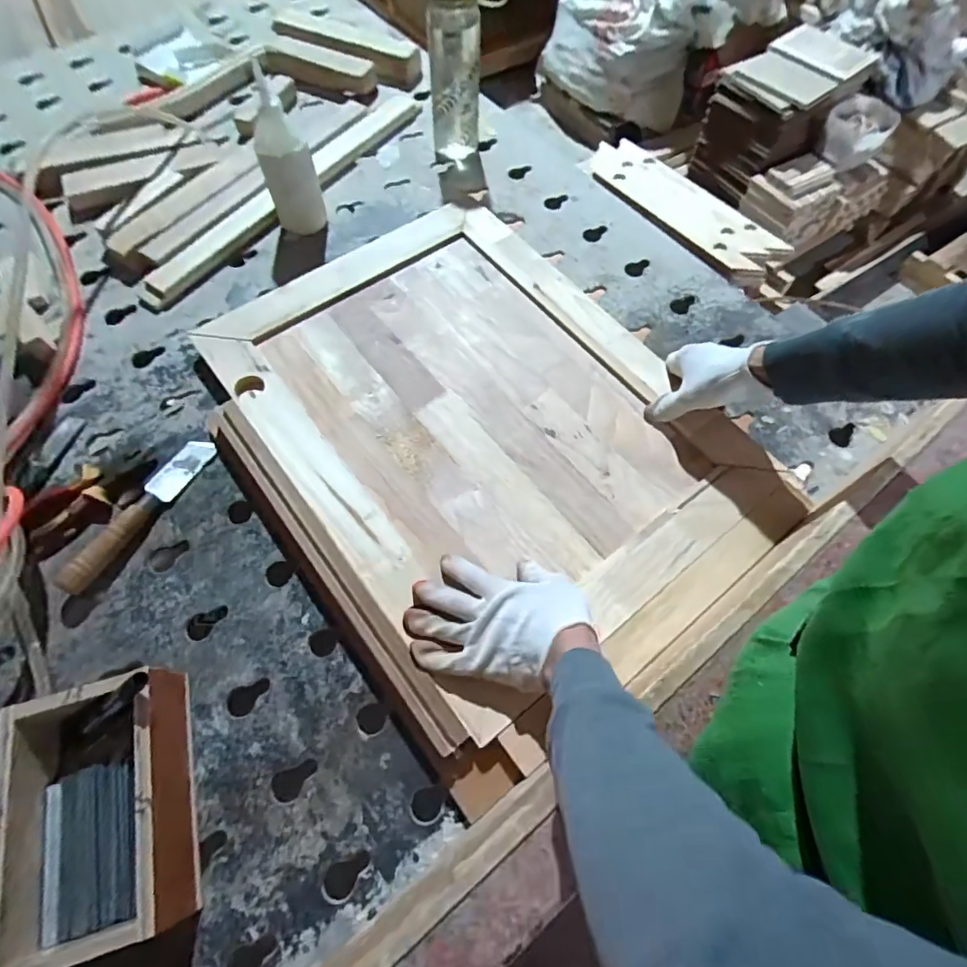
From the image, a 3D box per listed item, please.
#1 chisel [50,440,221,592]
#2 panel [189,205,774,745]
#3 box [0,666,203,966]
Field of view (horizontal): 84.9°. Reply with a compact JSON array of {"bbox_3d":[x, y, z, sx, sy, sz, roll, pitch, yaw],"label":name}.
[{"bbox_3d":[-0.365,0.025,0.557,0.035,0.040,0.193,27,70,10],"label":"chisel"},{"bbox_3d":[-0.009,-0.094,0.610,0.428,0.034,0.549,-36,72,-14],"label":"panel"},{"bbox_3d":[-0.306,0.260,0.427,0.122,0.085,0.186,-11,67,-4],"label":"box"}]

